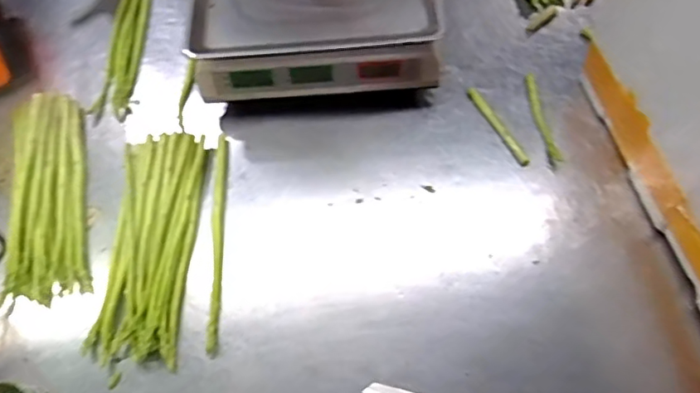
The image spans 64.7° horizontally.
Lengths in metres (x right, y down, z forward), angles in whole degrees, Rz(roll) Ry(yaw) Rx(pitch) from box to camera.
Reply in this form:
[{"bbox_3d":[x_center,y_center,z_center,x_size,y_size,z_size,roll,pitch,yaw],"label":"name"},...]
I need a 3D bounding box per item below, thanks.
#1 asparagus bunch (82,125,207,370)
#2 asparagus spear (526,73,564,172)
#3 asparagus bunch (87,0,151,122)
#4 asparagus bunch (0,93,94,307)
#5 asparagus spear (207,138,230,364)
[{"bbox_3d":[-0.260,0.051,0.717,0.108,0.028,0.313,-1,62,3],"label":"asparagus bunch"},{"bbox_3d":[0.268,-0.107,0.767,0.016,0.016,0.144,-8,62,-1],"label":"asparagus spear"},{"bbox_3d":[-0.365,-0.269,0.903,0.058,0.020,0.325,-3,62,2],"label":"asparagus bunch"},{"bbox_3d":[-0.417,-0.009,0.758,0.100,0.035,0.308,-14,62,-4],"label":"asparagus bunch"},{"bbox_3d":[-0.171,0.048,0.722,0.020,0.009,0.308,-6,62,0],"label":"asparagus spear"}]

